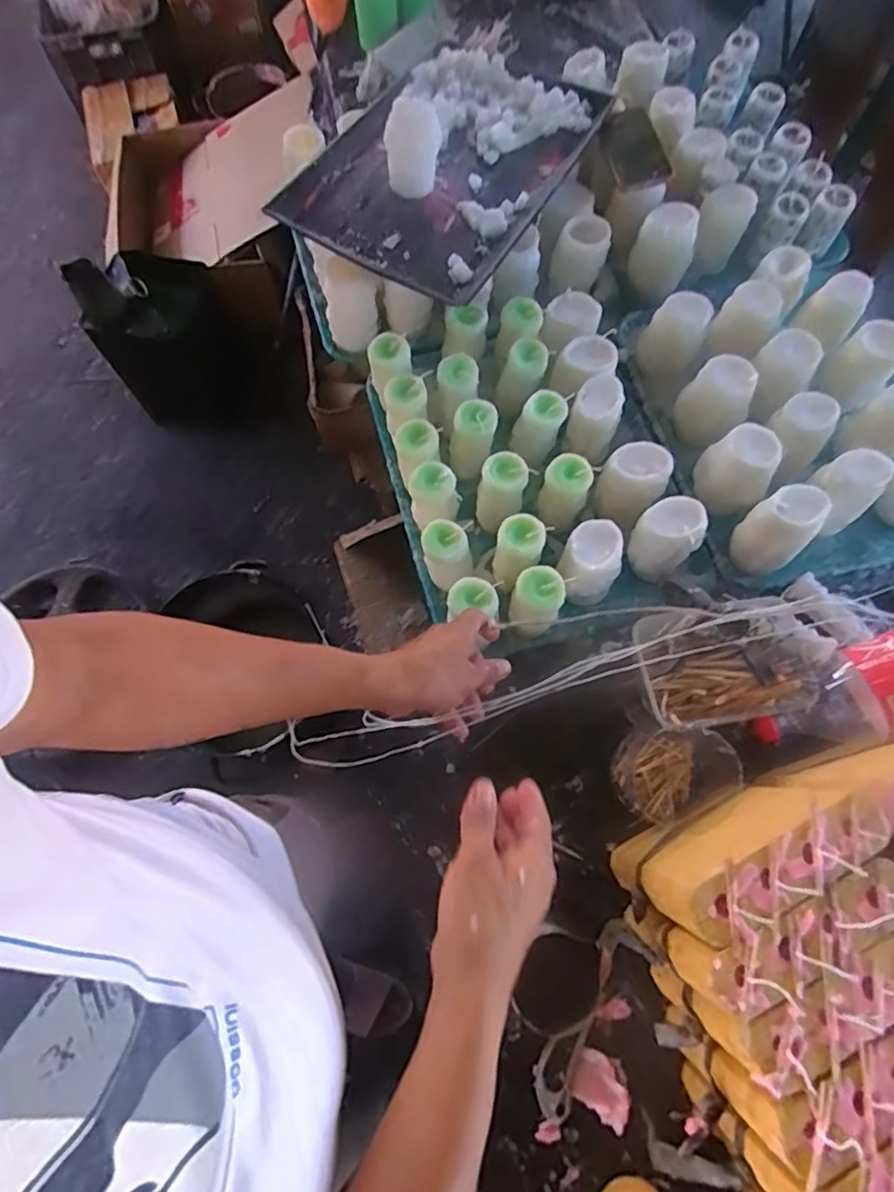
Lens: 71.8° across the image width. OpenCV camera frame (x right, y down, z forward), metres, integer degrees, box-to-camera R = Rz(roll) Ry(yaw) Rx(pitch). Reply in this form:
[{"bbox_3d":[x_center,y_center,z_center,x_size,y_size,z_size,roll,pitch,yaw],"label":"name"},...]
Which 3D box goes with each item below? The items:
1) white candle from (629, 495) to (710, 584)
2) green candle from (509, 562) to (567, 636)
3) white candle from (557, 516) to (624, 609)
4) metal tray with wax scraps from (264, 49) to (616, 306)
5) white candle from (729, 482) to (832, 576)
[{"bbox_3d":[0.256,-0.066,0.725,0.071,0.090,0.067,-34,74,-11],"label":"white candle"},{"bbox_3d":[0.099,0.011,0.701,0.052,0.102,0.059,14,72,5],"label":"green candle"},{"bbox_3d":[0.162,-0.037,0.715,0.067,0.083,0.078,3,71,1],"label":"white candle"},{"bbox_3d":[-0.007,-0.606,0.817,0.314,0.090,0.445,26,73,9],"label":"metal tray with wax scraps"},{"bbox_3d":[0.384,-0.075,0.716,0.079,0.095,0.071,-32,74,-10],"label":"white candle"}]

